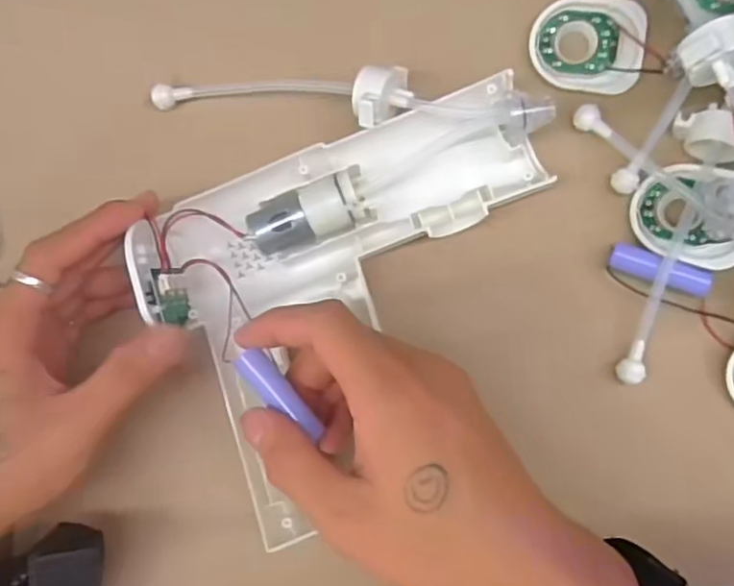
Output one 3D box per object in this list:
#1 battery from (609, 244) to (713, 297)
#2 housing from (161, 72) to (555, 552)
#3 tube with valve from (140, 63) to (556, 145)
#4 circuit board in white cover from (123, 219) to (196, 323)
[{"bbox_3d":[0.148,-0.011,0.329,0.049,0.014,0.014,19,96,13],"label":"battery"},{"bbox_3d":[0.009,0.008,0.338,0.207,0.051,0.185,-21,87,3],"label":"housing"},{"bbox_3d":[-0.014,-0.104,0.336,0.210,0.025,0.033,8,88,7],"label":"tube with valve"},{"bbox_3d":[-0.106,-0.009,0.333,0.017,0.032,0.052,-18,87,4],"label":"circuit board in white cover"}]

